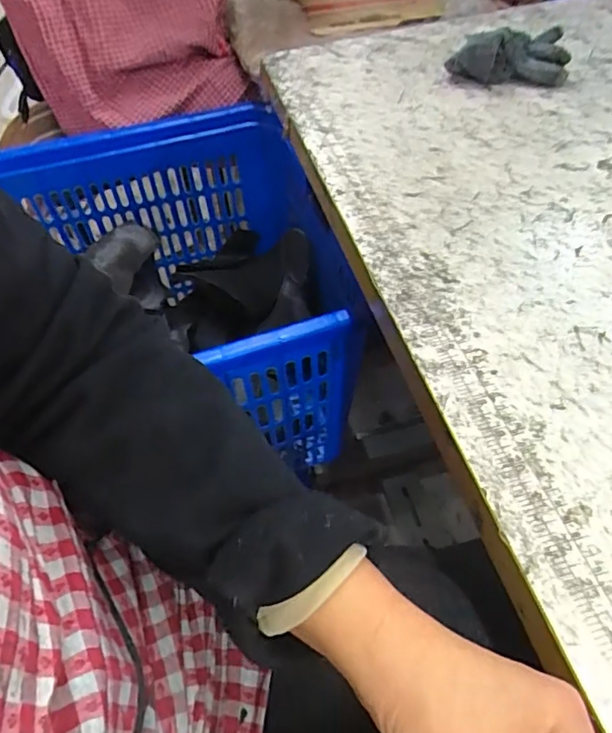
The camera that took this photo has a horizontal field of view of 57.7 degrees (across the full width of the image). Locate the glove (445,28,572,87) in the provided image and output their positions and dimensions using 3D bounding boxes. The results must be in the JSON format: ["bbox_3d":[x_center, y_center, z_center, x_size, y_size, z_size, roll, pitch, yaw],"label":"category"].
[{"bbox_3d":[0.226,-0.351,0.621,0.129,0.046,0.066,2,51,7],"label":"glove"}]

